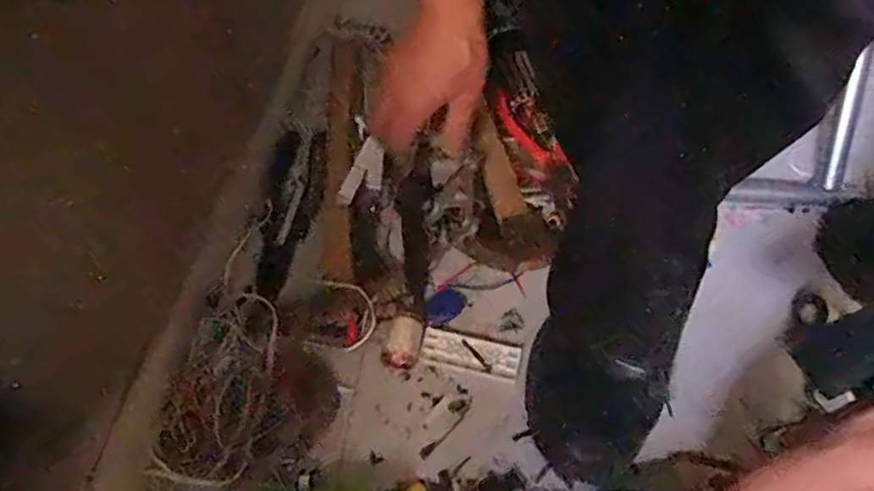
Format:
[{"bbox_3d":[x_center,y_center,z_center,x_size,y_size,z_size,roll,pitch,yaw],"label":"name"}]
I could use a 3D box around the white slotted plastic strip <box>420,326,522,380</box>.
[{"bbox_3d":[0.028,0.091,0.528,0.083,0.006,0.032,10,57,7],"label":"white slotted plastic strip"}]

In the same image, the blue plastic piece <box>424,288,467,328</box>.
[{"bbox_3d":[0.005,0.054,0.550,0.042,0.008,0.029,-37,63,-21],"label":"blue plastic piece"}]

